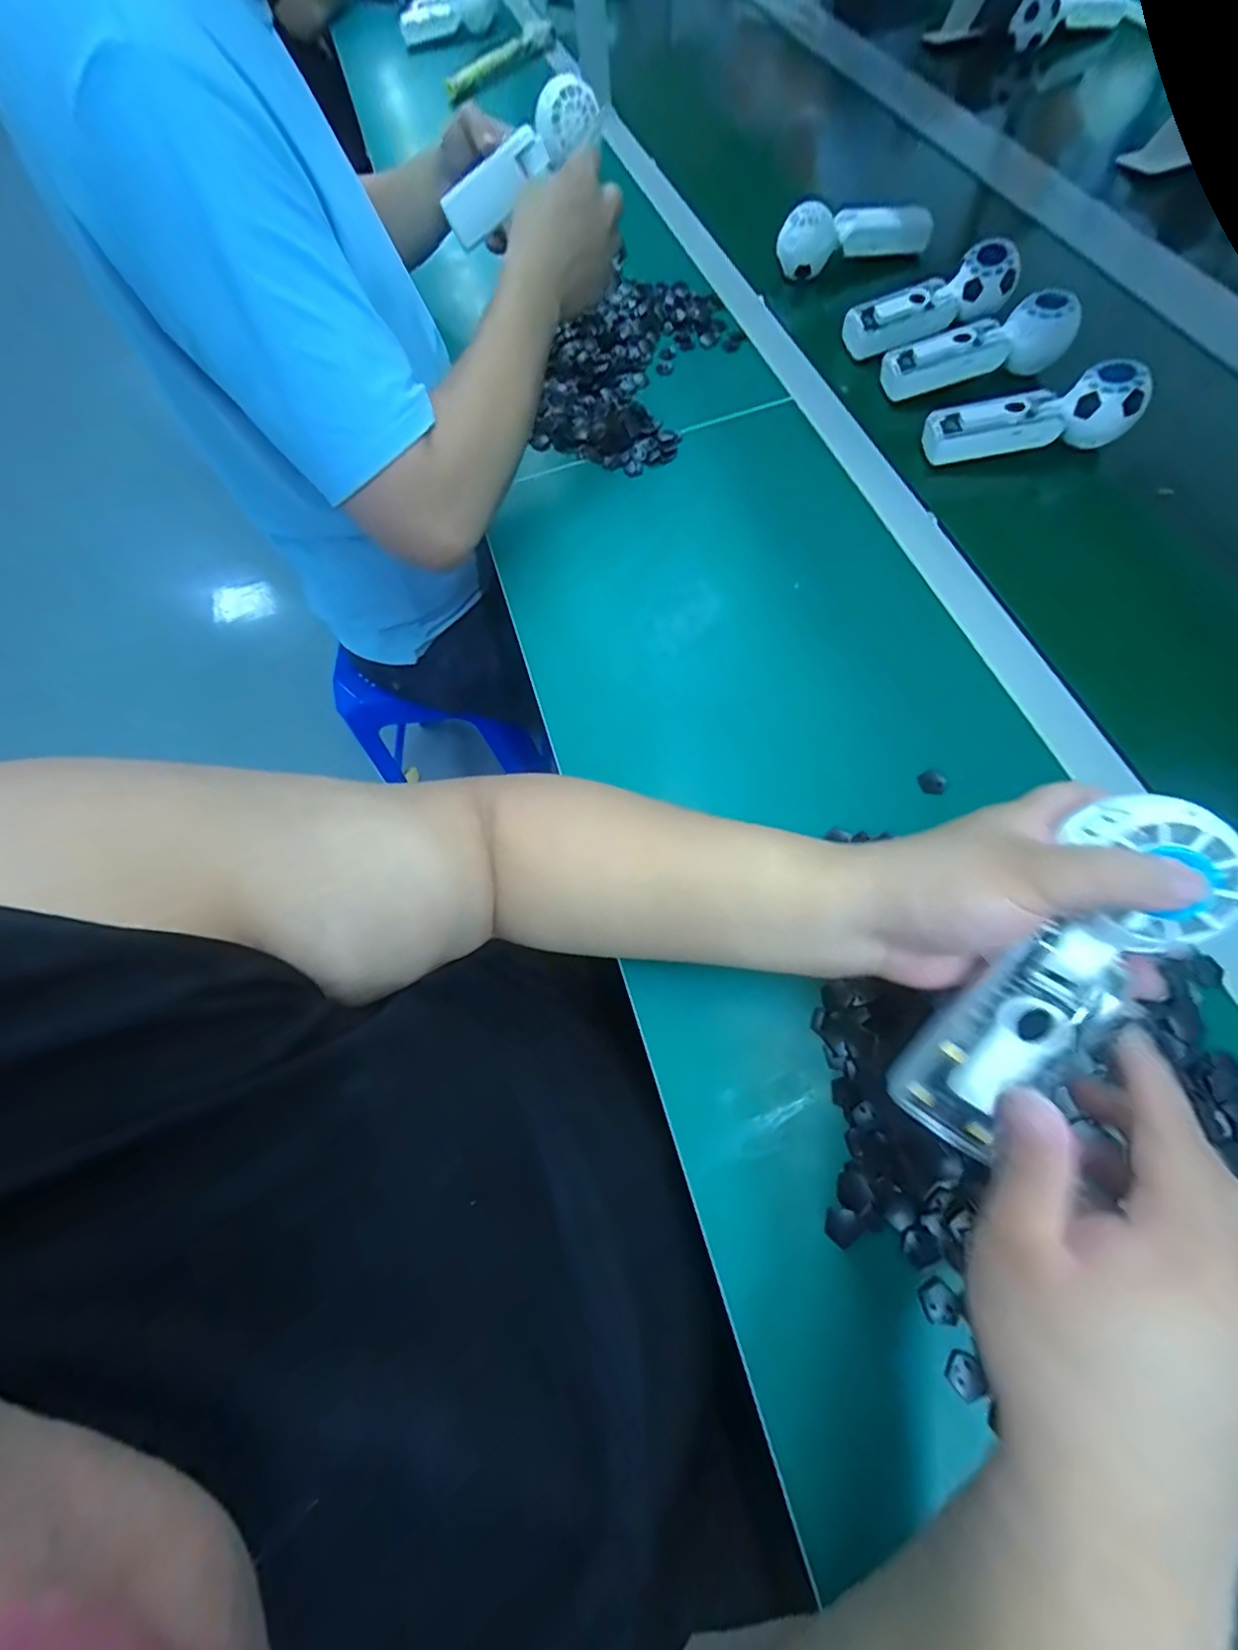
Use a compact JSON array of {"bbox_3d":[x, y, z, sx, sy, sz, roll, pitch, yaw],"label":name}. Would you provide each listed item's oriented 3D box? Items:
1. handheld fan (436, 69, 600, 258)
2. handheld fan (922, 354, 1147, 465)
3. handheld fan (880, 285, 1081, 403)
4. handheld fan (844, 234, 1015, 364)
[{"bbox_3d":[-0.102,-0.661,0.567,0.174,0.053,0.031,-20,66,24],"label":"handheld fan"},{"bbox_3d":[0.372,-0.369,0.515,0.167,0.047,0.043,-2,67,17],"label":"handheld fan"},{"bbox_3d":[0.351,-0.468,0.560,0.164,0.045,0.053,-7,67,15],"label":"handheld fan"},{"bbox_3d":[0.324,-0.548,0.596,0.163,0.039,0.048,-17,68,10],"label":"handheld fan"}]

